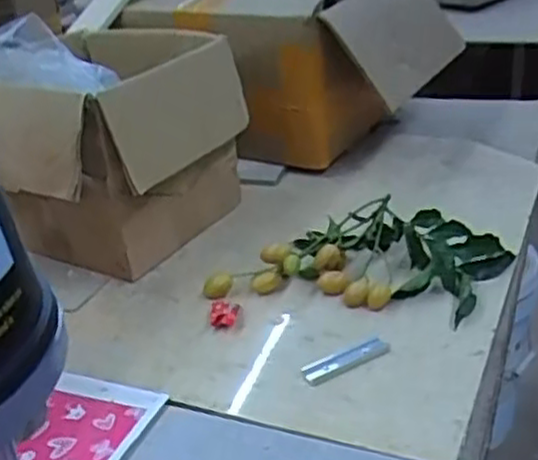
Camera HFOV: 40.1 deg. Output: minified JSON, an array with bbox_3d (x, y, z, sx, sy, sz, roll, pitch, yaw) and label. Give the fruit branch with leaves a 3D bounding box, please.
[{"bbox_3d":[0.085,0.023,0.716,0.283,0.068,0.105,3,29,16],"label":"fruit branch with leaves"}]

